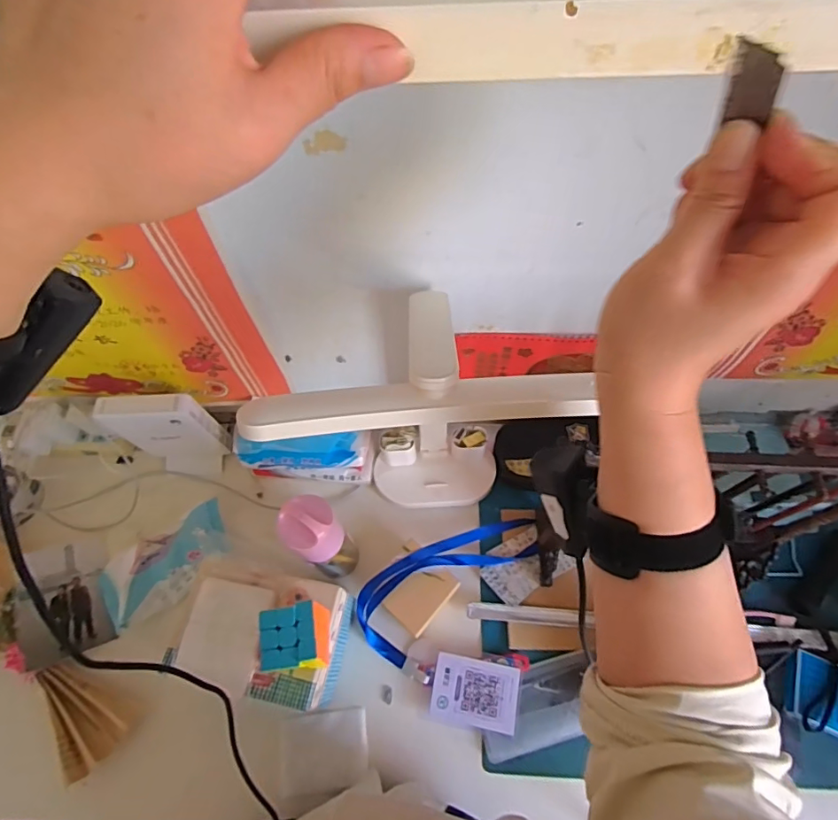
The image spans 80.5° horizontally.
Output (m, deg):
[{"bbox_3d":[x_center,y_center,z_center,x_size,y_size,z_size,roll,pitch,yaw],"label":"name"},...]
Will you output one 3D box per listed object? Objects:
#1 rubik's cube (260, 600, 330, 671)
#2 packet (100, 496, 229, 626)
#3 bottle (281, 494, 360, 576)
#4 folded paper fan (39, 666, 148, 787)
[{"bbox_3d":[-0.121,0.230,0.498,0.060,0.062,0.061,-5,62,0],"label":"rubik's cube"},{"bbox_3d":[-0.329,0.197,0.642,0.169,0.057,0.089,-32,66,-14],"label":"packet"},{"bbox_3d":[-0.111,0.153,0.579,0.051,0.186,0.054,-1,62,2],"label":"bottle"},{"bbox_3d":[-0.397,0.349,0.584,0.129,0.014,0.086,37,70,19],"label":"folded paper fan"}]

